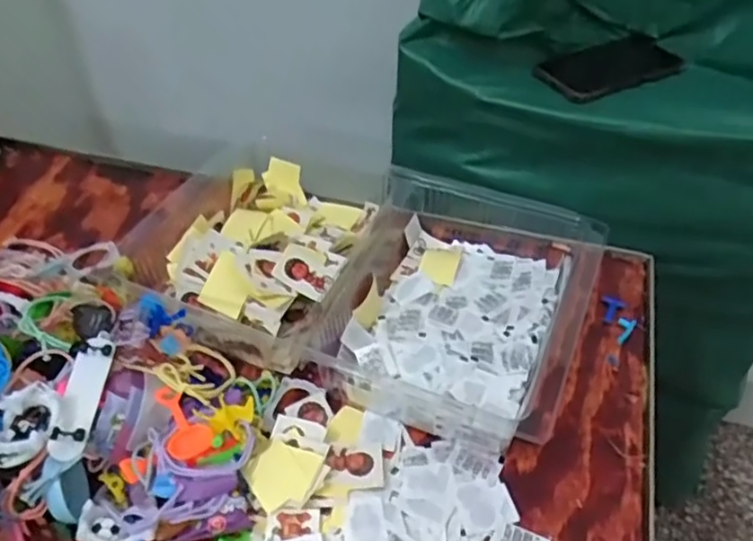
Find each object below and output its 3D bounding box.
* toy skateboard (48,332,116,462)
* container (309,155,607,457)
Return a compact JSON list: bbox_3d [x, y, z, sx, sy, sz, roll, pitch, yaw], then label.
[{"bbox_3d":[-0.171,0.071,0.385,0.020,0.017,0.078,0,44,1],"label":"toy skateboard"},{"bbox_3d":[0.064,0.011,0.487,0.182,0.048,0.234,13,46,14],"label":"container"}]

